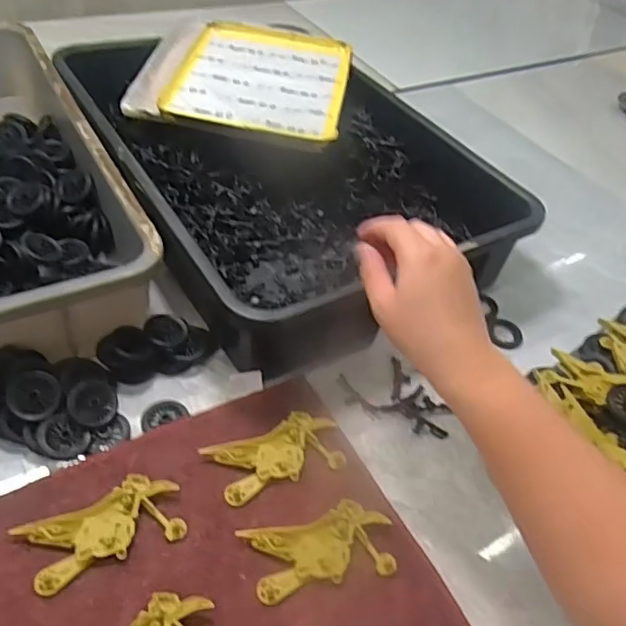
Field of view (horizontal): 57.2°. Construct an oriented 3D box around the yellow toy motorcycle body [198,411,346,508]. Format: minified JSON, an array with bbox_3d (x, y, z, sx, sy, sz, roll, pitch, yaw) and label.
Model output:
[{"bbox_3d":[-0.028,0.111,0.450,0.101,0.010,0.050,-15,48,-21],"label":"yellow toy motorcycle body"}]

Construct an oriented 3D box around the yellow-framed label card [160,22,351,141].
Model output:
[{"bbox_3d":[-0.059,-0.295,0.715,0.199,0.013,0.242,10,49,1],"label":"yellow-framed label card"}]

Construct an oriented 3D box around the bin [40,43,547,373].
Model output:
[{"bbox_3d":[-0.038,-0.167,0.668,0.368,0.111,0.478,-19,50,-24],"label":"bin"}]

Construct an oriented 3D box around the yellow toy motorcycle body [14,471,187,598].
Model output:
[{"bbox_3d":[-0.144,0.149,0.397,0.102,0.013,0.051,-16,49,-22],"label":"yellow toy motorcycle body"}]

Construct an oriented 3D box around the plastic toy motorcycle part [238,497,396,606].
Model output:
[{"bbox_3d":[0.005,0.166,0.404,0.100,0.011,0.052,-7,46,-14],"label":"plastic toy motorcycle part"}]

